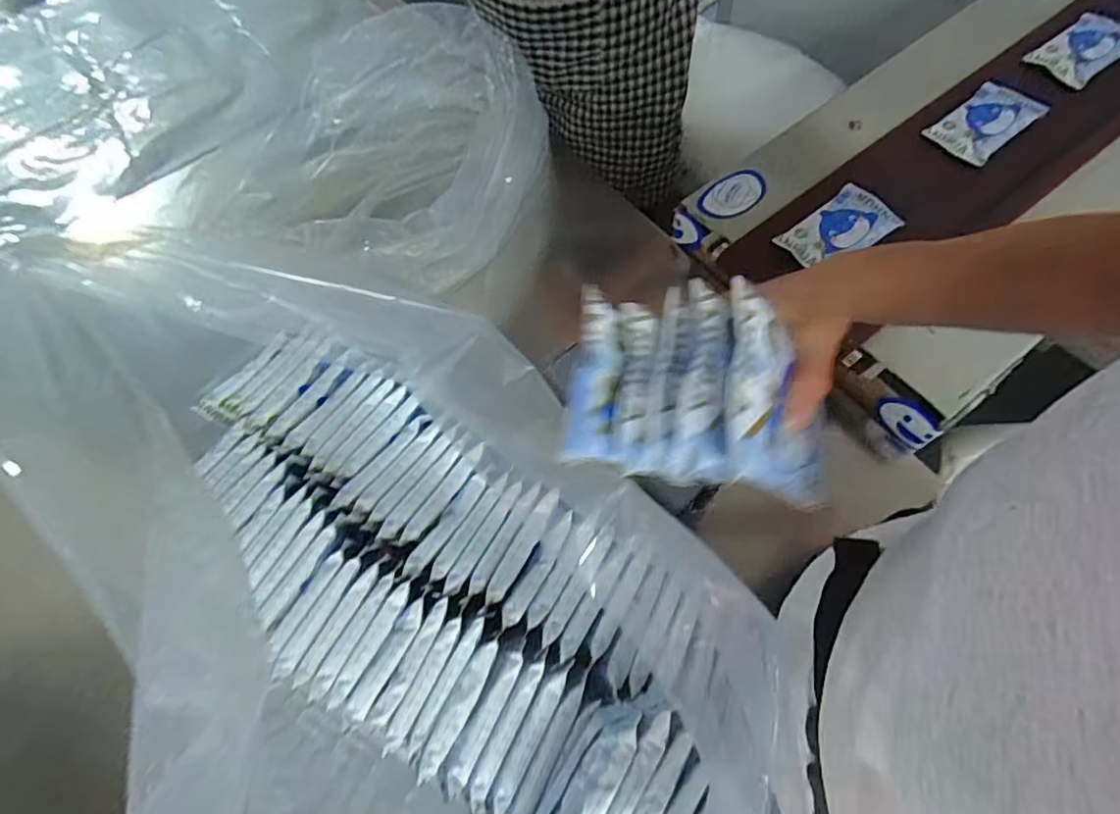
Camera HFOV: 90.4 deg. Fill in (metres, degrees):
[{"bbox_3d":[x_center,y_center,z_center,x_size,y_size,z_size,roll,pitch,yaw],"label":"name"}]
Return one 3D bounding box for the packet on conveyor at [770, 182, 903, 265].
[{"bbox_3d":[0.356,-0.226,0.699,0.146,0.017,0.083,-36,71,-15],"label":"packet on conveyor"}]

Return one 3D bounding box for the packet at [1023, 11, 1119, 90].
[{"bbox_3d":[0.757,-0.519,0.803,0.140,0.016,0.085,-33,71,-14],"label":"packet"}]

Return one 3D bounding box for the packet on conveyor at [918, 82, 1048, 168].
[{"bbox_3d":[0.582,-0.391,0.759,0.140,0.020,0.084,-36,72,-15],"label":"packet on conveyor"}]

